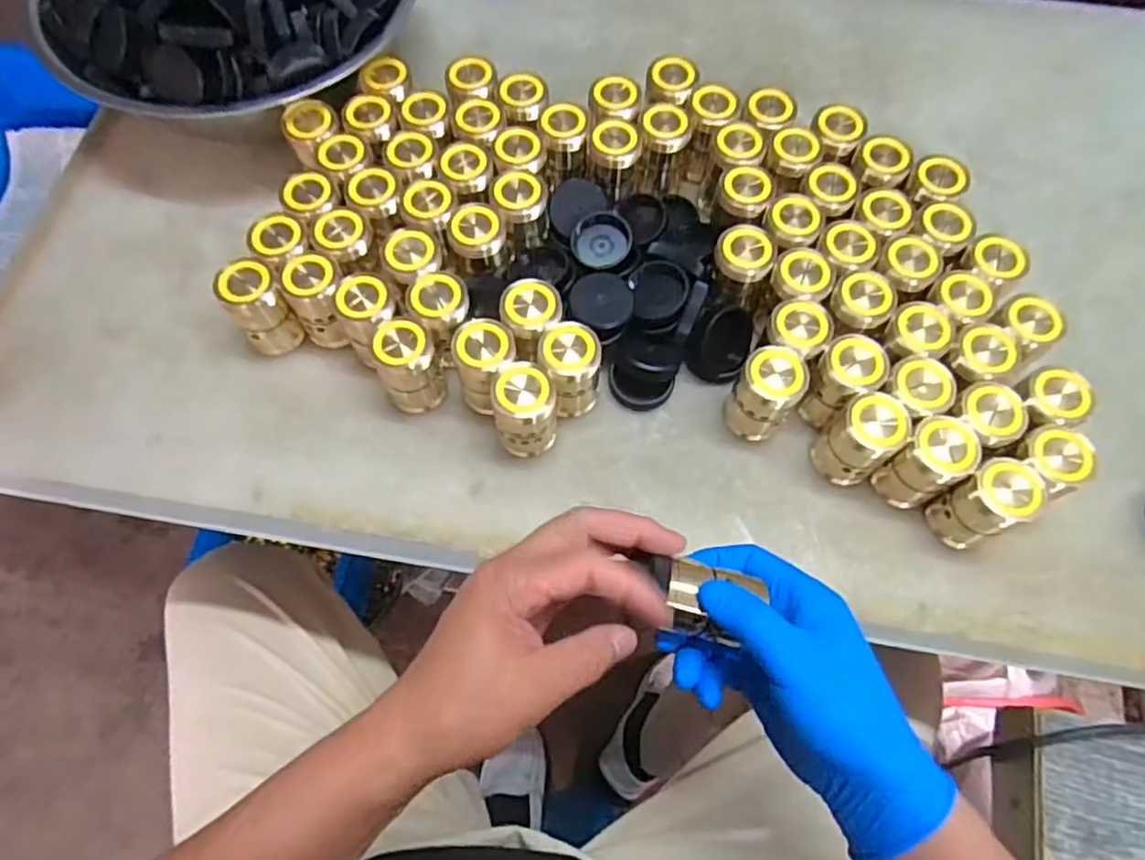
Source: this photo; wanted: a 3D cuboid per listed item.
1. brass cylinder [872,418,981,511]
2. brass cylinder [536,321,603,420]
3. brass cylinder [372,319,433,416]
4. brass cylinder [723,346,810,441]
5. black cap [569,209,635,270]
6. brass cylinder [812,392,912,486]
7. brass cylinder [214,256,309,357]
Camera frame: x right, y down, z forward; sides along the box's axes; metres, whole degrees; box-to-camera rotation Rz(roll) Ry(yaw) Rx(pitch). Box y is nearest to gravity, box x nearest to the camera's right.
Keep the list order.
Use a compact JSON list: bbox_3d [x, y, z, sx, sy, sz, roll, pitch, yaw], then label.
[{"bbox_3d":[0.216,0.021,0.411,0.040,0.075,0.034,-34,72,-14],"label":"brass cylinder"},{"bbox_3d":[-0.001,-0.036,0.436,0.037,0.076,0.034,1,67,-1],"label":"brass cylinder"},{"bbox_3d":[-0.103,-0.039,0.432,0.036,0.069,0.030,-19,69,-9],"label":"brass cylinder"},{"bbox_3d":[0.123,-0.022,0.429,0.040,0.075,0.038,1,67,-1],"label":"brass cylinder"},{"bbox_3d":[0.022,-0.139,0.485,0.048,0.014,0.042,-31,71,-14],"label":"black cap"},{"bbox_3d":[0.178,0.006,0.414,0.040,0.074,0.033,-34,72,-14],"label":"brass cylinder"},{"bbox_3d":[-0.207,-0.080,0.446,0.037,0.065,0.030,-39,73,-16],"label":"brass cylinder"}]

